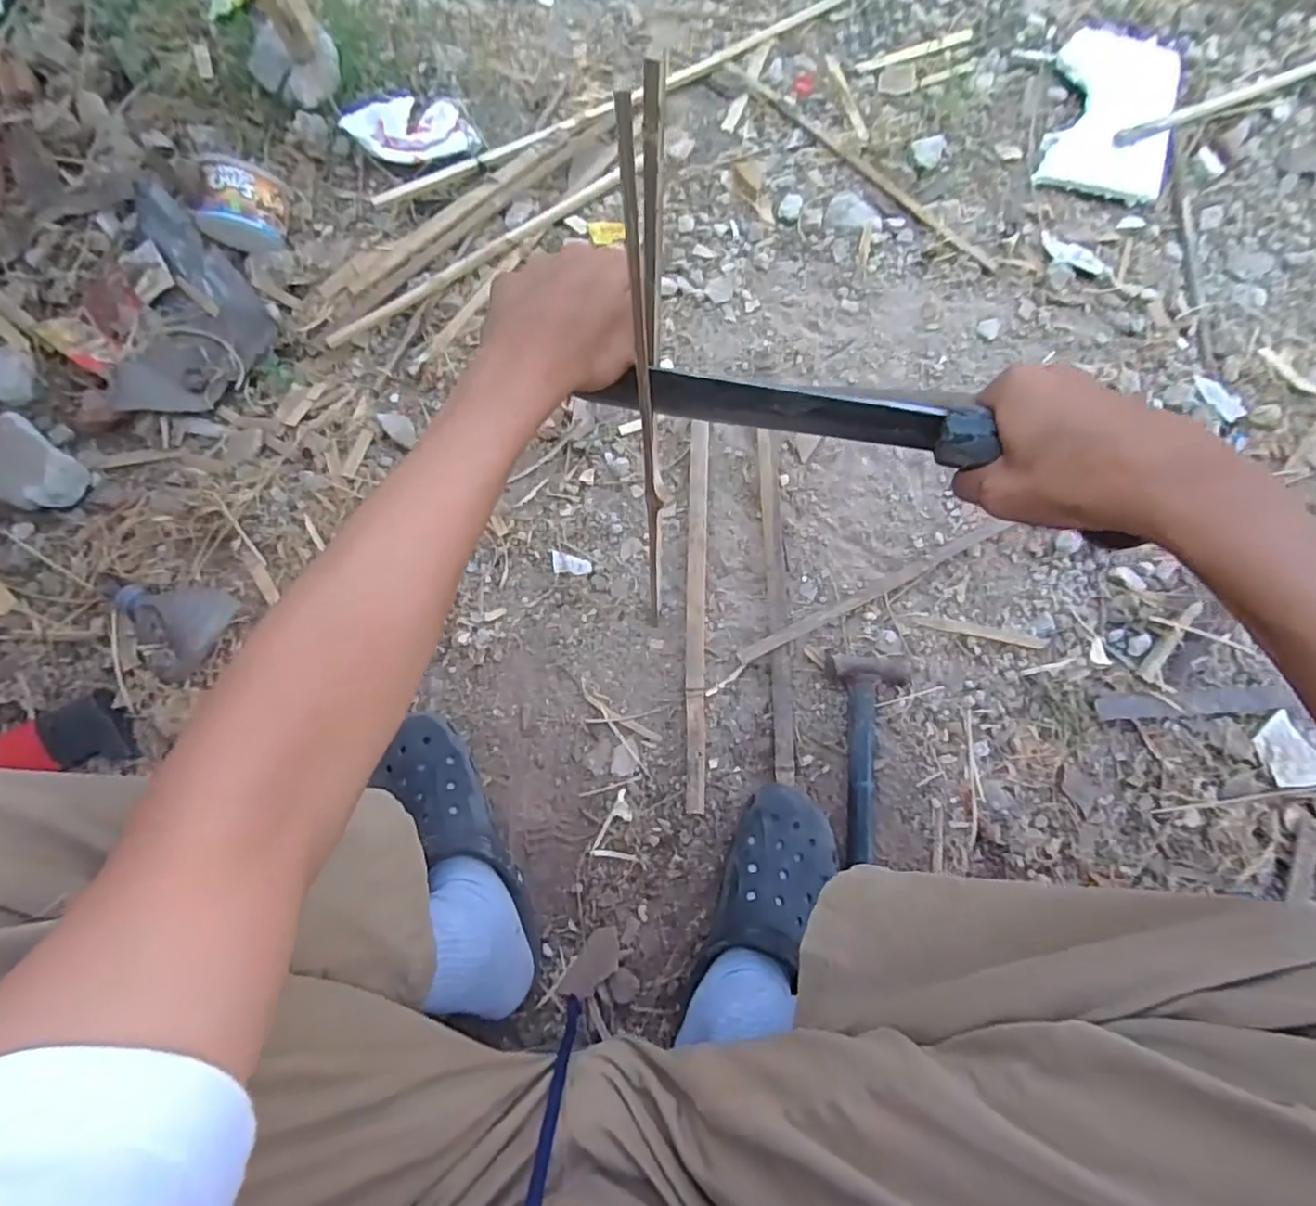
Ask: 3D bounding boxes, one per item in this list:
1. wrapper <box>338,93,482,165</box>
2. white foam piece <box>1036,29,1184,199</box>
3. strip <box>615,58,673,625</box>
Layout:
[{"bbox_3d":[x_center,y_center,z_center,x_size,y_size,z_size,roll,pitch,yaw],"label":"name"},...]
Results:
[{"bbox_3d":[-0.317,-0.624,0.858,0.161,0.033,0.091,0,78,1],"label":"wrapper"},{"bbox_3d":[0.609,-0.666,0.885,0.156,0.033,0.268,15,79,4],"label":"white foam piece"},{"bbox_3d":[-0.005,-0.104,0.470,0.019,0.463,0.032,0,61,1],"label":"strip"}]

